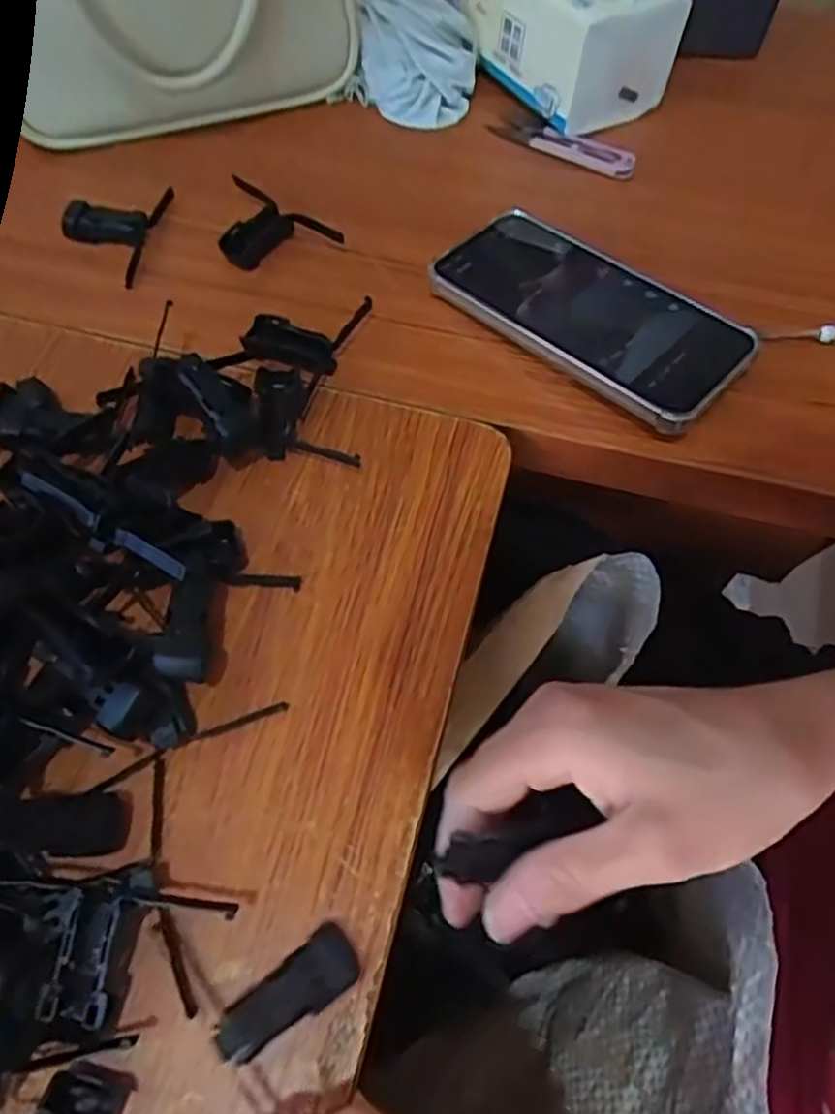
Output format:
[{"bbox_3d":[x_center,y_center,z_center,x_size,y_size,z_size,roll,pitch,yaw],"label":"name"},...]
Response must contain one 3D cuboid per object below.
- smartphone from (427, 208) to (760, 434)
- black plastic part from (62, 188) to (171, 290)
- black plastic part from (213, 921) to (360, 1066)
[{"bbox_3d":[0.092,-0.134,0.383,0.166,0.011,0.082,38,66,20],"label":"smartphone"},{"bbox_3d":[-0.181,-0.196,0.418,0.047,0.017,0.083,7,61,1],"label":"black plastic part"},{"bbox_3d":[-0.041,0.140,0.227,0.047,0.007,0.019,-26,64,-32],"label":"black plastic part"}]

